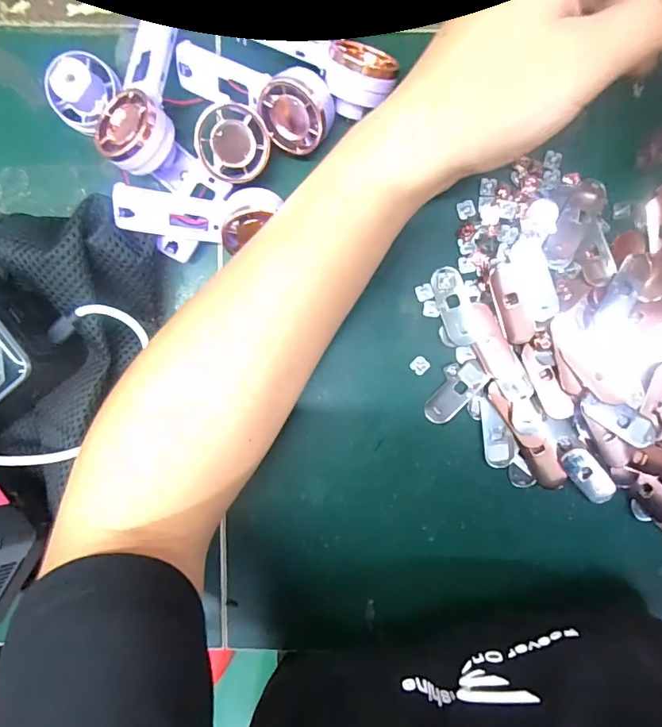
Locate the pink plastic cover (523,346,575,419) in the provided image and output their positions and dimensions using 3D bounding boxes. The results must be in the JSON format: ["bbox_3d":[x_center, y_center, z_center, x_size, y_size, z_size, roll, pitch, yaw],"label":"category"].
[{"bbox_3d":[0.134,0.011,0.275,0.016,0.004,0.050,-25,96,5],"label":"pink plastic cover"}]

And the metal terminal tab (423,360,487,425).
[{"bbox_3d":[0.081,0.020,0.287,0.017,0.004,0.046,42,97,-3],"label":"metal terminal tab"}]

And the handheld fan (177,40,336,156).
[{"bbox_3d":[-0.044,-0.153,0.253,0.094,0.034,0.039,21,98,0],"label":"handheld fan"}]

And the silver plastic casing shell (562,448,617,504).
[{"bbox_3d":[0.168,0.074,0.286,0.018,0.004,0.043,-41,94,7],"label":"silver plastic casing shell"}]

